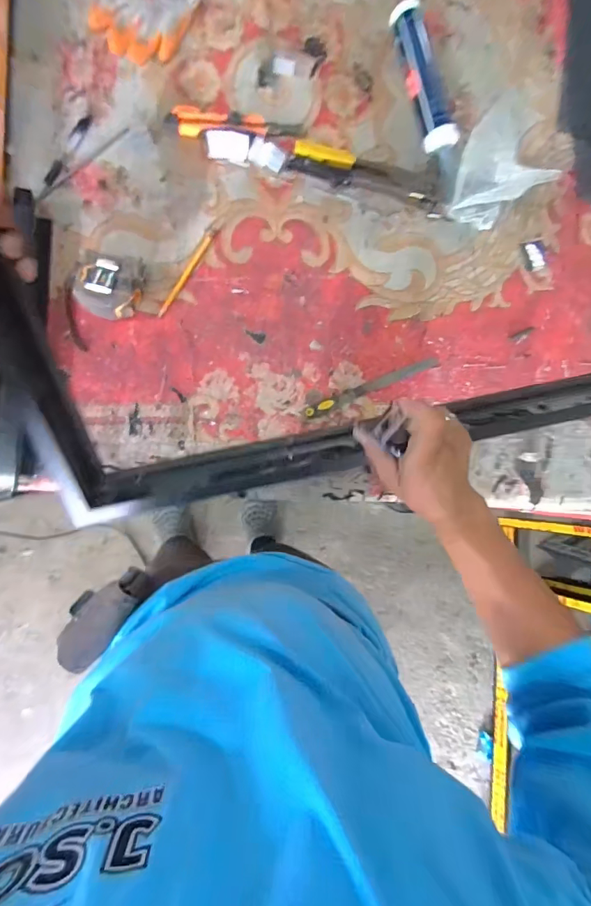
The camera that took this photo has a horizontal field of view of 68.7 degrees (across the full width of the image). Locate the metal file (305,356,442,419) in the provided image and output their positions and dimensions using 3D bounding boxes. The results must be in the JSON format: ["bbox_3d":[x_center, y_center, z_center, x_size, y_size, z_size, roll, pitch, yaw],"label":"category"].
[{"bbox_3d":[0.118,-0.102,0.658,0.230,0.018,0.020,-24,90,-9],"label":"metal file"}]

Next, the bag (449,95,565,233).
[{"bbox_3d":[0.302,-0.421,0.657,0.128,0.110,0.113,36,83,-5],"label":"bag"}]

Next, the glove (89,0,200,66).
[{"bbox_3d":[-0.225,-0.666,0.638,0.132,0.023,0.160,22,84,-7],"label":"glove"}]

